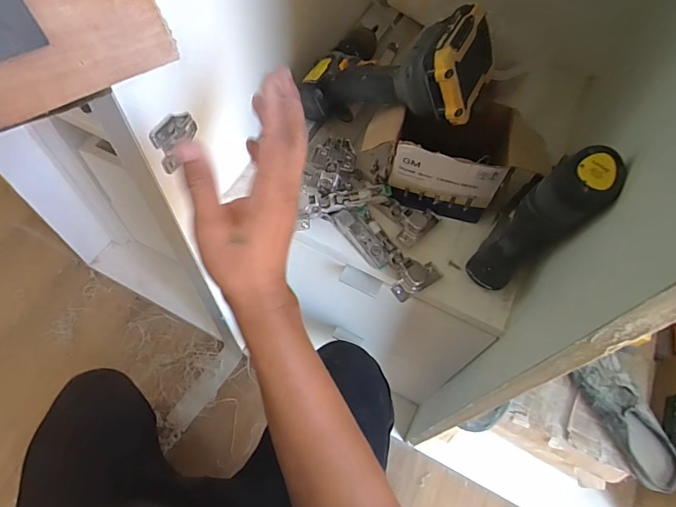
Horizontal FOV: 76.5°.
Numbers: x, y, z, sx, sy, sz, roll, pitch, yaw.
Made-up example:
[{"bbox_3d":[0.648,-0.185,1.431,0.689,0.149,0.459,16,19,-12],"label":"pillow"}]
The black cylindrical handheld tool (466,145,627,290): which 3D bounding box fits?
[{"bbox_3d":[0.188,-0.020,0.416,0.063,0.191,0.059,1,60,-2],"label":"black cylindrical handheld tool"}]

